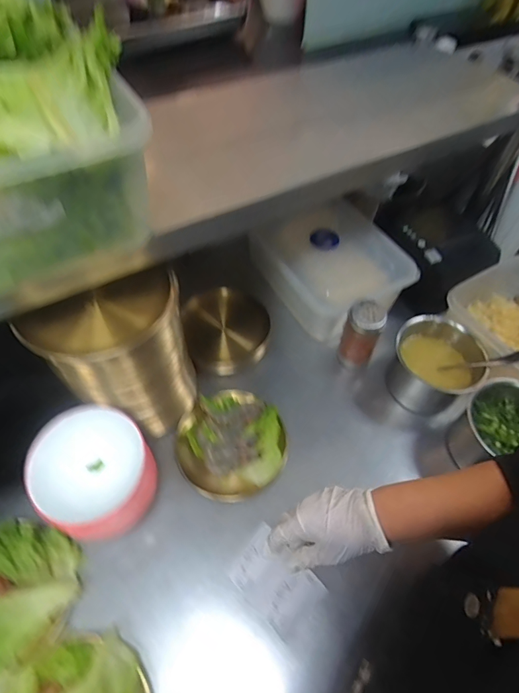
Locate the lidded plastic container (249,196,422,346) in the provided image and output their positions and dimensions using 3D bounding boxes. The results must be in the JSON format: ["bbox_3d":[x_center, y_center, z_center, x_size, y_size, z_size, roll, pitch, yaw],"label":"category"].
[{"bbox_3d":[0.144,-0.134,0.763,0.225,0.123,0.224,-26,58,-19],"label":"lidded plastic container"}]

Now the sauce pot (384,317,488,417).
[{"bbox_3d":[0.278,0.039,0.651,0.128,0.128,0.125,0,53,0],"label":"sauce pot"}]

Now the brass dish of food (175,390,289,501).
[{"bbox_3d":[-0.043,0.143,0.607,0.158,0.033,0.160,0,53,0],"label":"brass dish of food"}]

